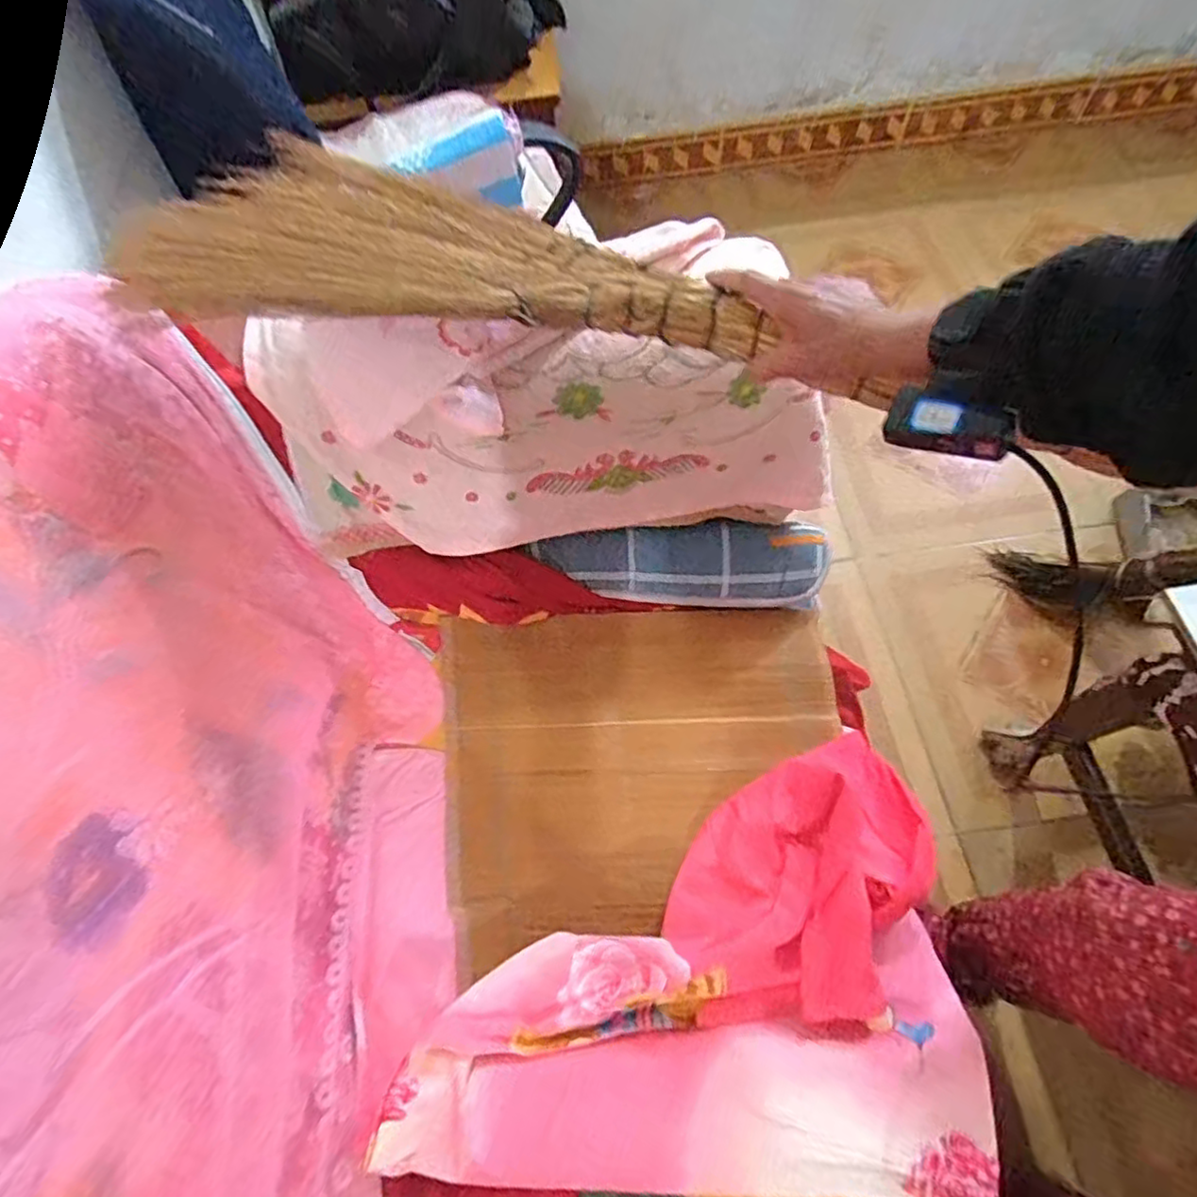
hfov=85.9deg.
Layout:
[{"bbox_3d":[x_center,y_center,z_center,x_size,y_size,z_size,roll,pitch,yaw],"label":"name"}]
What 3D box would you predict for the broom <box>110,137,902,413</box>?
[{"bbox_3d":[-0.057,-0.255,0.496,0.531,0.036,0.219,12,64,0],"label":"broom"}]

